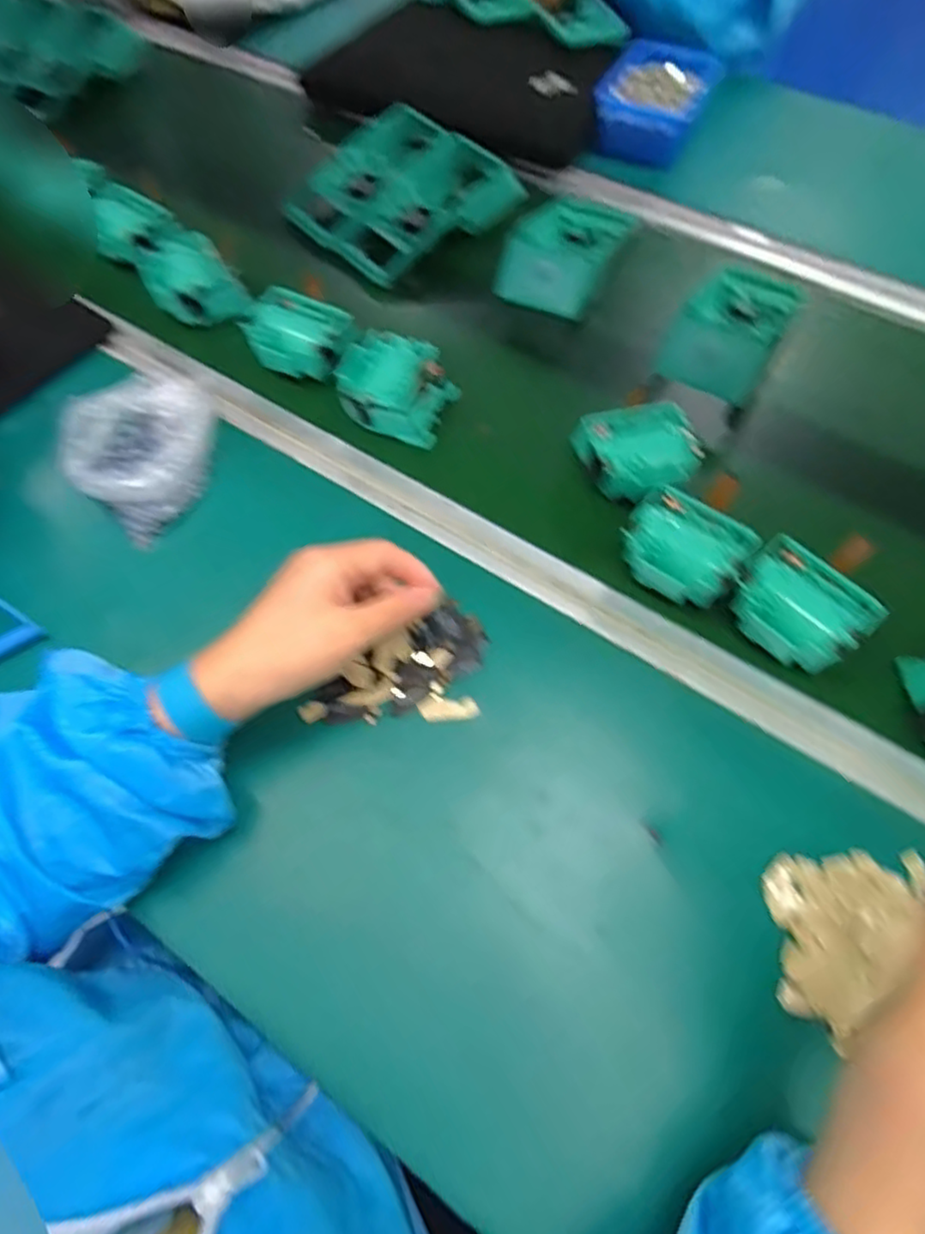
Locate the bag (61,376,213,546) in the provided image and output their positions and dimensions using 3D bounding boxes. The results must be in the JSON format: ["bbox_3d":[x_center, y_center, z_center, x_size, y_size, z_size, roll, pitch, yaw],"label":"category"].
[{"bbox_3d":[-0.244,-0.134,0.506,0.122,0.038,0.120,35,70,19],"label":"bag"}]

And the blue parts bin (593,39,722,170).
[{"bbox_3d":[0.213,-0.570,0.735,0.110,0.068,0.133,17,66,12],"label":"blue parts bin"}]

